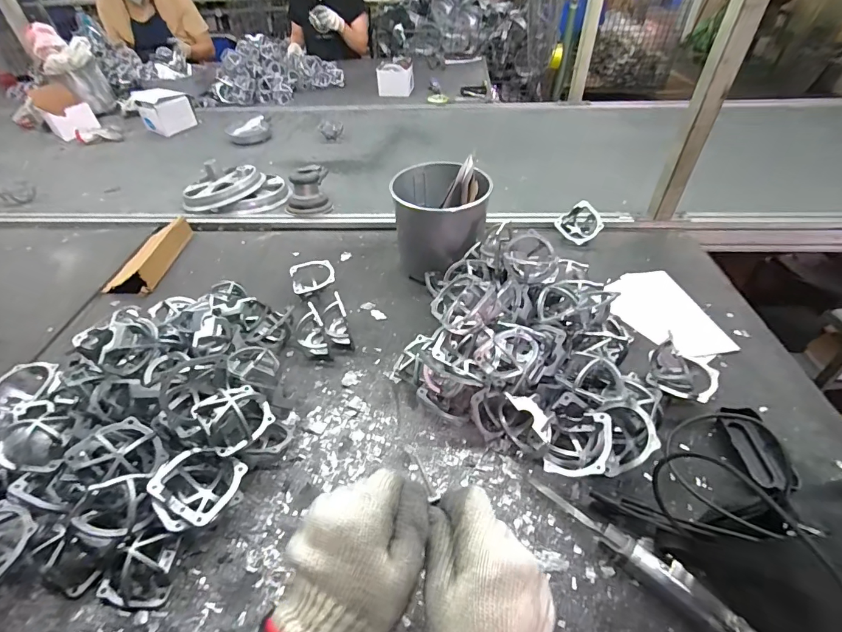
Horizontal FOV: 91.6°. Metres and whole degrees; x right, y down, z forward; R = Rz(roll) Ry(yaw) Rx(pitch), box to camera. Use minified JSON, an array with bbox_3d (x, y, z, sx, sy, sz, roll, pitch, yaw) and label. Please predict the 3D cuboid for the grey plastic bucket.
[{"bbox_3d":[0.040,-0.181,0.808,0.175,0.181,0.193,9,44,12],"label":"grey plastic bucket"}]

